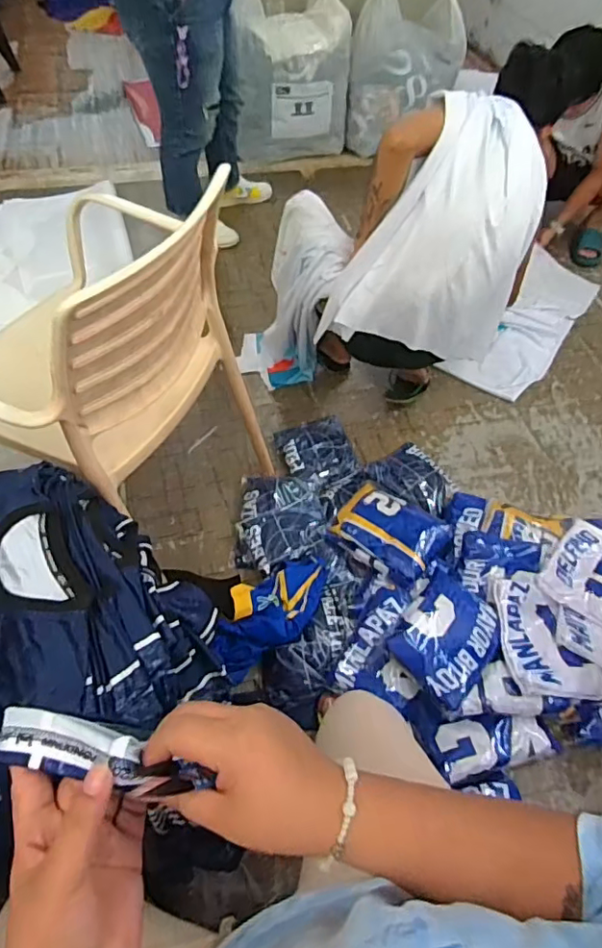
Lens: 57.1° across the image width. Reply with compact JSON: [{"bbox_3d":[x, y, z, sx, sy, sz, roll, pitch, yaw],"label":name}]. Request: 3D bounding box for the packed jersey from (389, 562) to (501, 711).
[{"bbox_3d":[0.313,0.330,1.167,0.194,0.047,0.255,36,59,20],"label":"packed jersey"}]

